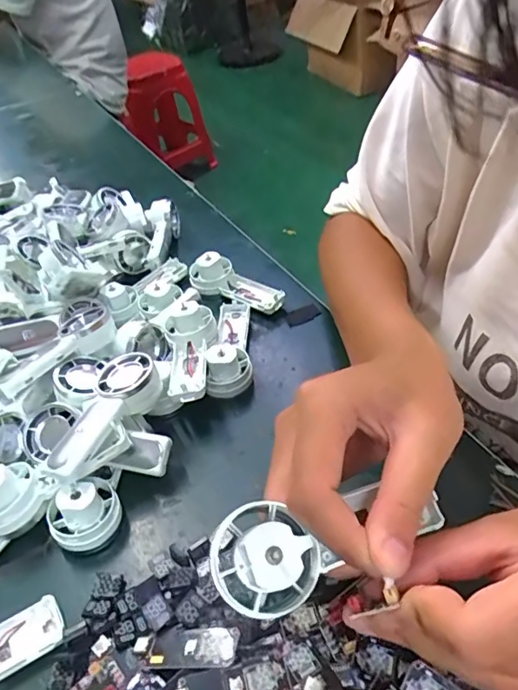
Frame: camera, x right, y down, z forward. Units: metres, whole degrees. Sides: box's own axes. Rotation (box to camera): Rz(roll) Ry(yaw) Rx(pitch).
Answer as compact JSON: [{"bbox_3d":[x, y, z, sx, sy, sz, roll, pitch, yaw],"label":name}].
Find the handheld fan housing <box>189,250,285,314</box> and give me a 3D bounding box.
[{"bbox_3d":[-0.023,-0.053,0.440,0.090,0.028,0.041,30,57,33],"label":"handheld fan housing"}]

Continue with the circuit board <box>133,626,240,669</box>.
[{"bbox_3d":[-0.035,0.145,0.244,0.052,0.007,0.018,-11,44,14],"label":"circuit board"}]

